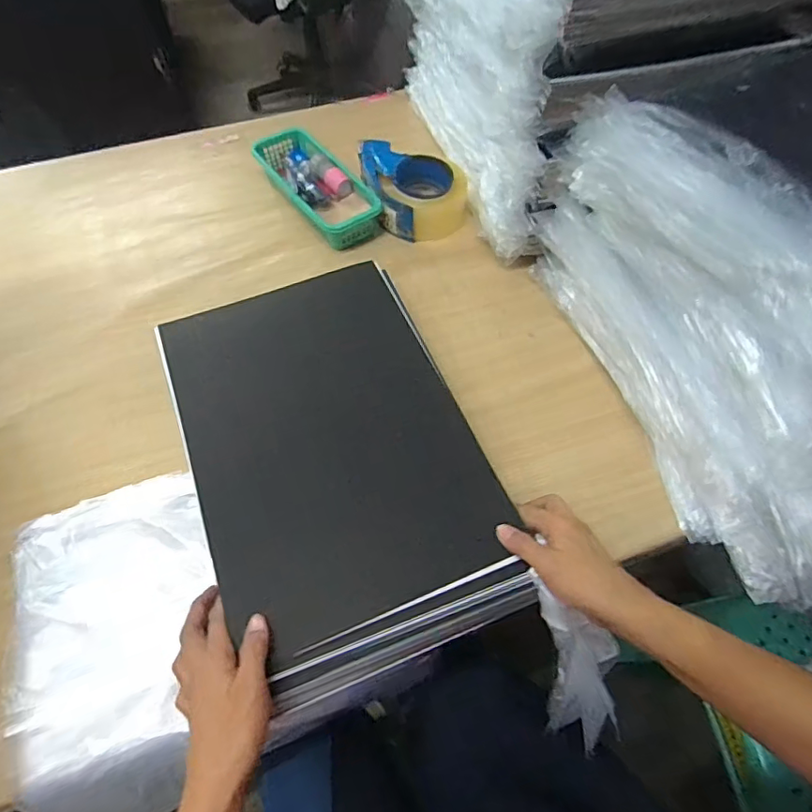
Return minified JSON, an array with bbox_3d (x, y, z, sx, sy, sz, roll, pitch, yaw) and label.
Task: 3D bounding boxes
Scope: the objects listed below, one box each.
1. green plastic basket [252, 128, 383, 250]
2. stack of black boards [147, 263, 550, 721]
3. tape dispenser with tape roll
[{"bbox_3d":[-0.126,-0.297,0.705,0.093,0.048,0.217,-33,63,-18],"label":"green plastic basket"},{"bbox_3d":[-0.071,0.034,0.511,0.254,0.027,0.403,-21,60,-12],"label":"stack of black boards"},{"bbox_3d":[0.003,-0.291,0.705,0.114,0.060,0.161,-28,62,-16],"label":"tape dispenser with tape roll"}]

